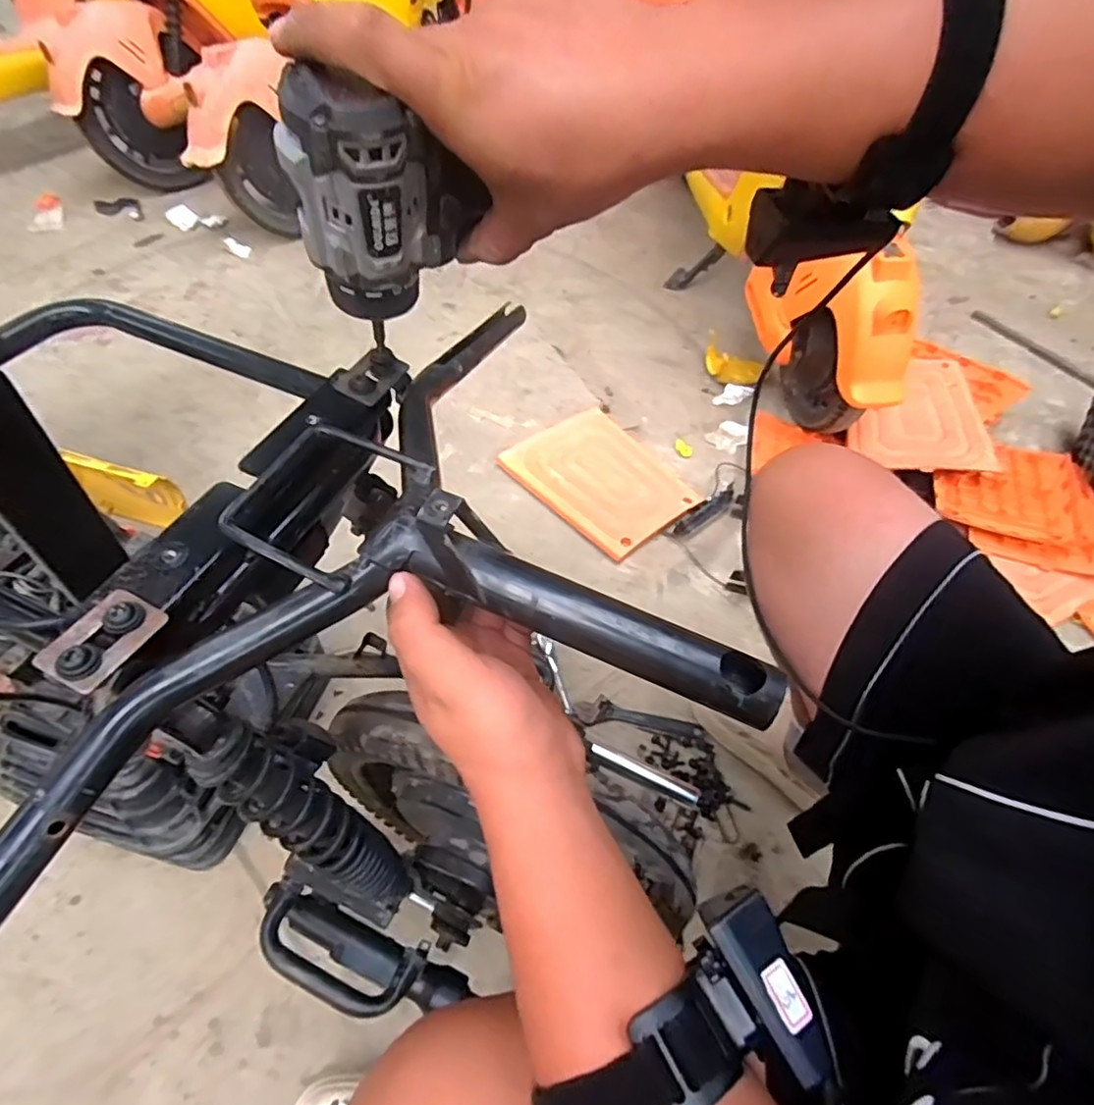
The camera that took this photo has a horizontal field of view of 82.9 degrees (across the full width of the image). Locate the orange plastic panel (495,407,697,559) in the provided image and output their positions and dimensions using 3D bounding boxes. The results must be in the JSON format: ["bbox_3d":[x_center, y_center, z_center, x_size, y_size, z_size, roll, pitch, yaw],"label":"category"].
[{"bbox_3d":[0.113,-0.148,1.203,0.257,0.033,0.315,-35,66,-29],"label":"orange plastic panel"}]

